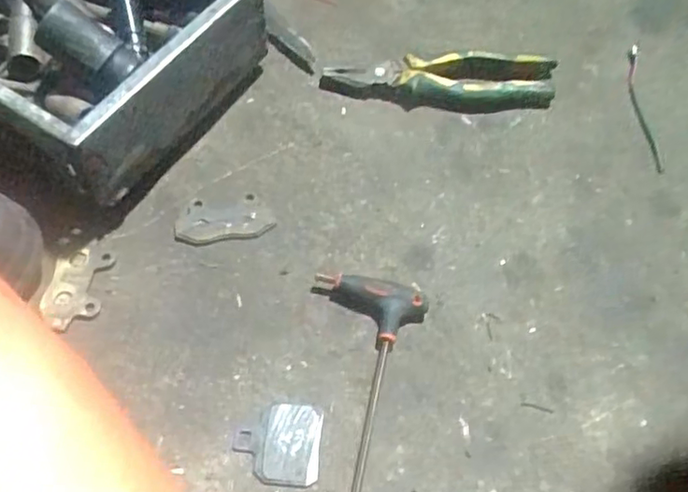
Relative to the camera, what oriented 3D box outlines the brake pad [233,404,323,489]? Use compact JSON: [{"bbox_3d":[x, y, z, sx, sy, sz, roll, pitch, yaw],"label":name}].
[{"bbox_3d":[-0.041,0.121,0.372,0.052,0.004,0.049,5,58,0],"label":"brake pad"}]

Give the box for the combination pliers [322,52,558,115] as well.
[{"bbox_3d":[0.086,-0.142,0.522,0.192,0.024,0.053,1,58,-2],"label":"combination pliers"}]

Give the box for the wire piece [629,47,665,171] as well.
[{"bbox_3d":[0.260,-0.124,0.526,0.015,0.009,0.137,3,59,1],"label":"wire piece"}]

